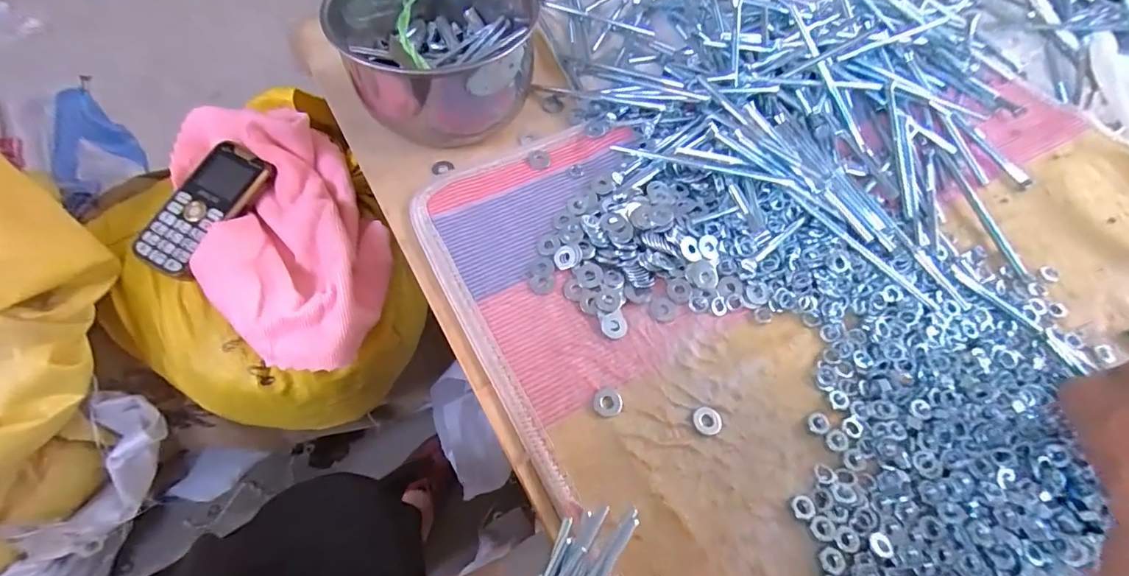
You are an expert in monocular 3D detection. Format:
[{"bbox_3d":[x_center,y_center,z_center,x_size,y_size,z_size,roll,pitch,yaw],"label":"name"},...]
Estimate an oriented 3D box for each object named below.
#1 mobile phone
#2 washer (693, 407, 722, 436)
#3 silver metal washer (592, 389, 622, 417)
[{"bbox_3d":[-0.310,-0.069,0.423,0.056,0.010,0.122,28,76,4],"label":"mobile phone"},{"bbox_3d":[0.093,0.085,0.316,0.018,0.004,0.018,-13,60,-11],"label":"washer"},{"bbox_3d":[0.028,0.074,0.317,0.019,0.004,0.018,-22,63,-16],"label":"silver metal washer"}]

